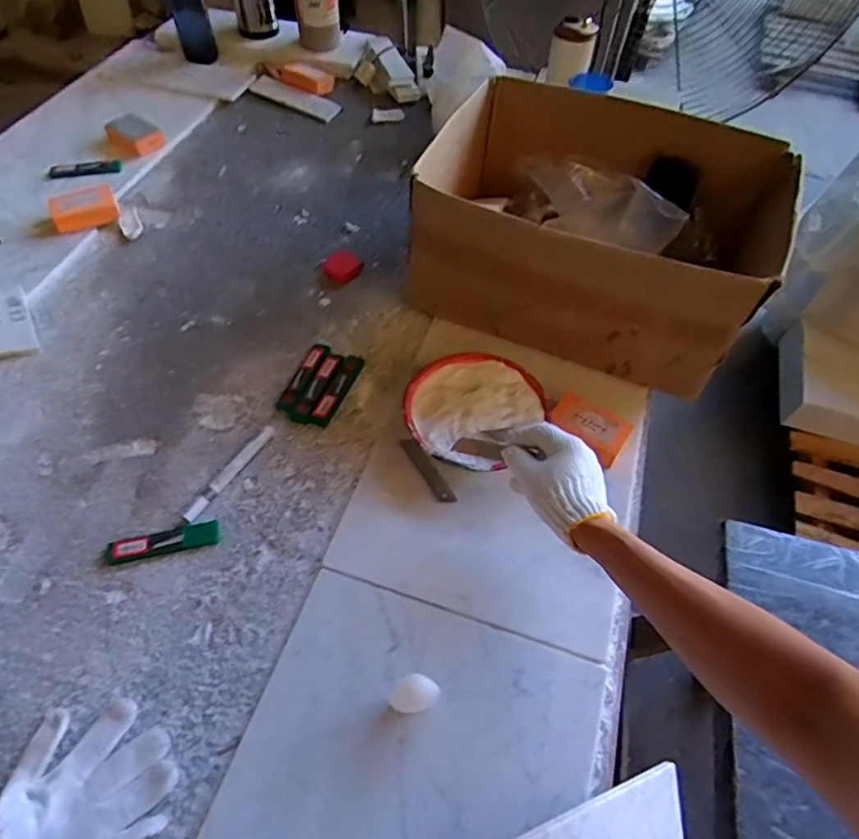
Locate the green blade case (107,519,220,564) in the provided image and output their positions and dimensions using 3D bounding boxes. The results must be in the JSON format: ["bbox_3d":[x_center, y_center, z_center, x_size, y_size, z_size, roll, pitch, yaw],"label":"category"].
[{"bbox_3d":[-0.288,0.133,0.629,0.116,0.006,0.027,-11,55,-10],"label":"green blade case"}]

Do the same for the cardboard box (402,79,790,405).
[{"bbox_3d":[0.225,-0.254,0.802,0.428,0.227,0.353,24,60,14],"label":"cardboard box"}]

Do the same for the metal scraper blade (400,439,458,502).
[{"bbox_3d":[-0.002,0.060,0.690,0.019,0.006,0.102,-32,61,-6],"label":"metal scraper blade"}]

